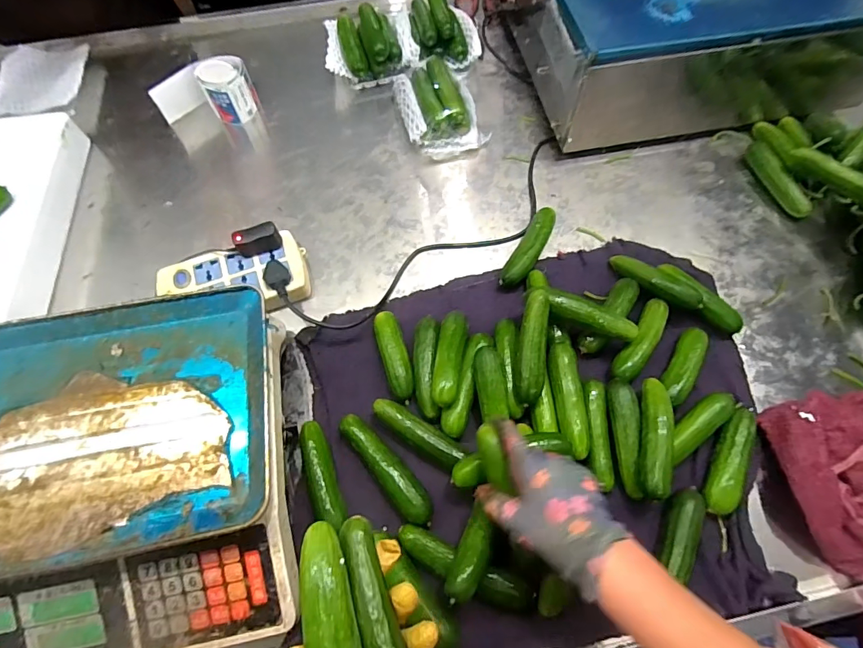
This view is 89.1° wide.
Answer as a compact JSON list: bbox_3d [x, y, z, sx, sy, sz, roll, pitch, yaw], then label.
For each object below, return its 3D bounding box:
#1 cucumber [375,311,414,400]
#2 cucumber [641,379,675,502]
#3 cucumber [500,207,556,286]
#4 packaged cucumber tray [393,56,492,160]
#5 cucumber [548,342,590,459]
[{"bbox_3d":[-0.044,0.038,0.529,0.030,0.035,0.110,-16,66,-7],"label":"cucumber"},{"bbox_3d":[0.234,0.118,0.460,0.028,0.032,0.123,13,66,7],"label":"cucumber"},{"bbox_3d":[0.135,-0.106,0.591,0.033,0.031,0.141,26,68,12],"label":"cucumber"},{"bbox_3d":[0.009,-0.343,0.688,0.117,0.069,0.171,-19,66,-8],"label":"packaged cucumber tray"},{"bbox_3d":[0.151,0.081,0.480,0.029,0.023,0.123,-5,65,-2],"label":"cucumber"}]

